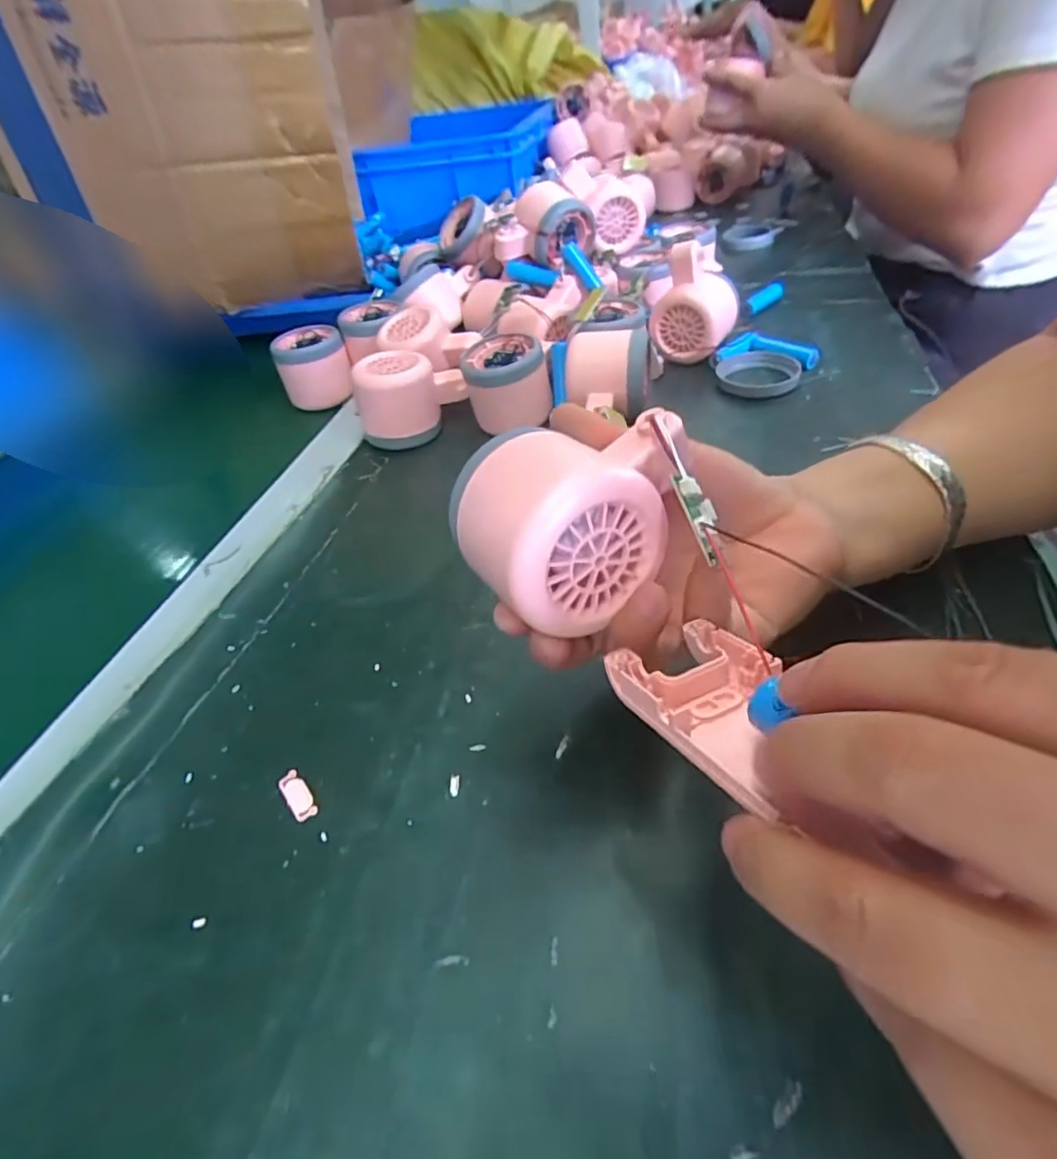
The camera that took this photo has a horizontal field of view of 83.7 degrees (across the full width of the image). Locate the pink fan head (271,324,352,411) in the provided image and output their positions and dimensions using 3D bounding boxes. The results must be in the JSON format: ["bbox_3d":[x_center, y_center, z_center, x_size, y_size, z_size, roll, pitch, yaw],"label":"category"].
[{"bbox_3d":[-0.181,-0.180,0.501,0.057,0.049,0.057,-23,45,-16],"label":"pink fan head"}]

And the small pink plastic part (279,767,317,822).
[{"bbox_3d":[-0.093,0.085,0.236,0.009,0.004,0.024,-32,48,-24],"label":"small pink plastic part"}]

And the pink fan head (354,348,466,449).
[{"bbox_3d":[-0.084,-0.132,0.430,0.074,0.054,0.058,-13,43,-5],"label":"pink fan head"}]

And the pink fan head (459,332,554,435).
[{"bbox_3d":[-0.014,-0.140,0.427,0.060,0.055,0.058,-10,43,-3],"label":"pink fan head"}]

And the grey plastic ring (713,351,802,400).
[{"bbox_3d":[0.173,-0.155,0.445,0.060,0.011,0.058,-4,43,4],"label":"grey plastic ring"}]

